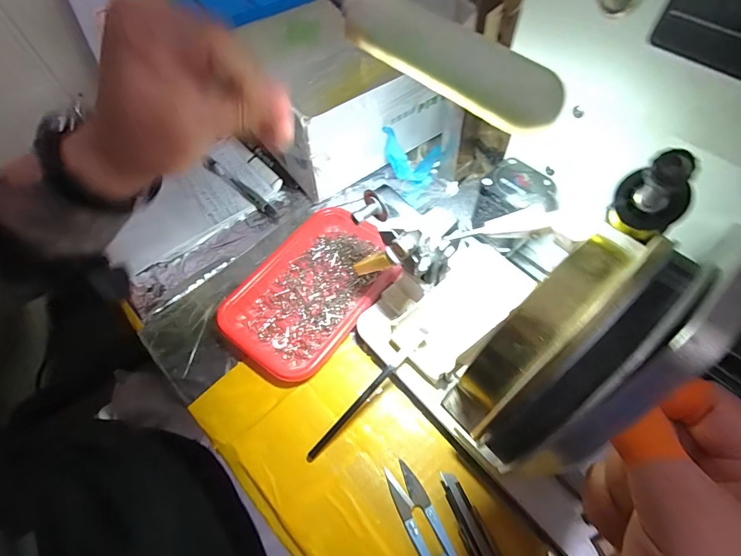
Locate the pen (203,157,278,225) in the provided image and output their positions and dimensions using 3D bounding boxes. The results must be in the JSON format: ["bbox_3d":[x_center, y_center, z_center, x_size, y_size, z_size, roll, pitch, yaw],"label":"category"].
[{"bbox_3d":[-0.144,-0.100,0.433,0.119,0.011,0.012,37,68,22],"label":"pen"}]

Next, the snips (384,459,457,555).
[{"bbox_3d":[0.042,0.177,0.258,0.022,0.008,0.101,-25,61,-11],"label":"snips"}]

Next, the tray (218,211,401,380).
[{"bbox_3d":[-0.051,0.011,0.361,0.108,0.021,0.162,33,67,21],"label":"tray"}]

